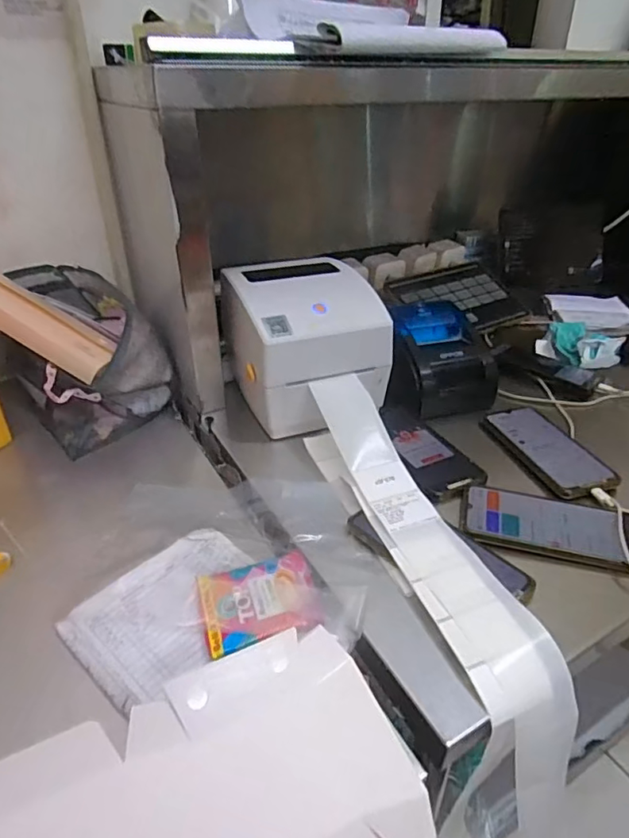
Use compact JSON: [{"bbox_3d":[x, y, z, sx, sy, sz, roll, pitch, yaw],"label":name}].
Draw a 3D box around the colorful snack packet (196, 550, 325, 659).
[{"bbox_3d":[-0.048,0.165,0.481,0.105,0.010,0.086,-11,34,-16],"label":"colorful snack packet"}]

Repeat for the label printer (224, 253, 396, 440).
[{"bbox_3d":[-0.017,-0.107,0.714,0.173,0.156,0.209,-14,35,-19],"label":"label printer"}]

